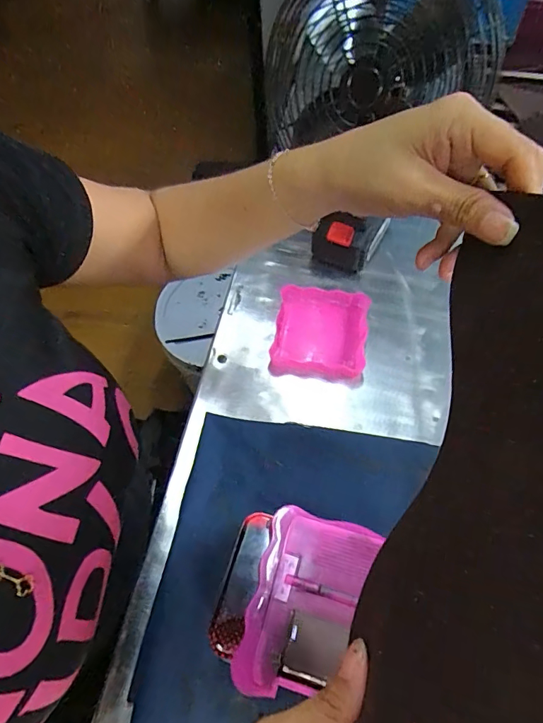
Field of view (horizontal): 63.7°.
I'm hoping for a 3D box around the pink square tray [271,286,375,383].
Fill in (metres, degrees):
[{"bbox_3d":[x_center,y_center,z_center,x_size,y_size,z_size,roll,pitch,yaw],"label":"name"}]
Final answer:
[{"bbox_3d":[0.058,-0.036,0.514,0.106,0.018,0.112,6,61,4],"label":"pink square tray"}]

